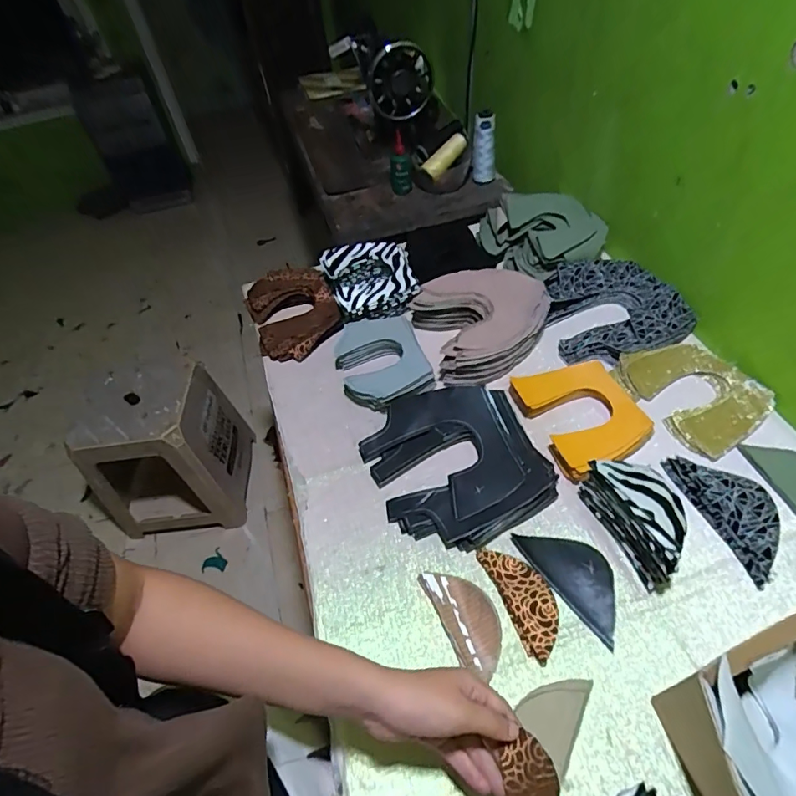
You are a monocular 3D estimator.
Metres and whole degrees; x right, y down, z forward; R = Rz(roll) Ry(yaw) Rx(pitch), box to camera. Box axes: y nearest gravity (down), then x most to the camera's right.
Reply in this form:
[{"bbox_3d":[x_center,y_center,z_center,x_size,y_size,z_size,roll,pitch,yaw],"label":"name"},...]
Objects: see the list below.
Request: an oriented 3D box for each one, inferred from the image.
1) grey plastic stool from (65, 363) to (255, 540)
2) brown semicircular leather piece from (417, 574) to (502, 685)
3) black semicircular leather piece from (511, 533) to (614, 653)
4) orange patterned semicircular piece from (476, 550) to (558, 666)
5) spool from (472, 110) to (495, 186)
[{"bbox_3d":[-0.622,0.136,1.342,0.335,0.399,0.317,-6,51,1],"label":"grey plastic stool"},{"bbox_3d":[0.070,0.219,0.488,0.053,0.006,0.107,-24,55,-11],"label":"brown semicircular leather piece"},{"bbox_3d":[0.185,0.180,0.507,0.065,0.006,0.127,-34,55,-20],"label":"black semicircular leather piece"},{"bbox_3d":[0.129,0.202,0.495,0.048,0.010,0.111,-21,52,-10],"label":"orange patterned semicircular piece"},{"bbox_3d":[0.178,-0.509,0.997,0.044,0.128,0.054,2,51,8],"label":"spool"}]

